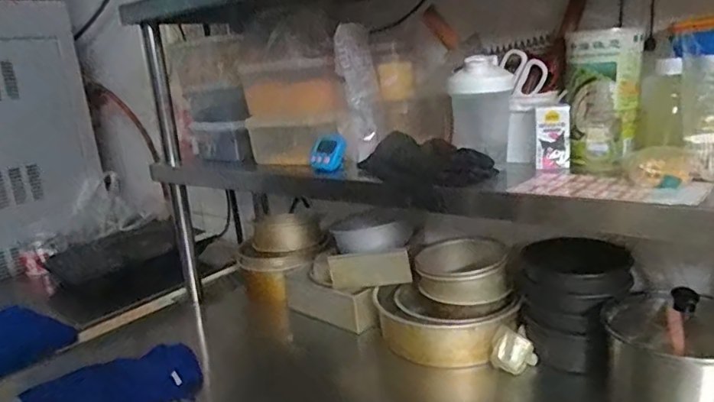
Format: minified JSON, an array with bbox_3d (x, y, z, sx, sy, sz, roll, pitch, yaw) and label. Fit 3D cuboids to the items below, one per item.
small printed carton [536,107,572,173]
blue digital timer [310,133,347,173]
[{"bbox_3d":[0.282,-0.089,0.788,0.045,0.088,0.032,1,16,22],"label":"small printed carton"},{"bbox_3d":[-0.048,-0.079,0.904,0.059,0.068,0.019,14,-11,27],"label":"blue digital timer"}]

